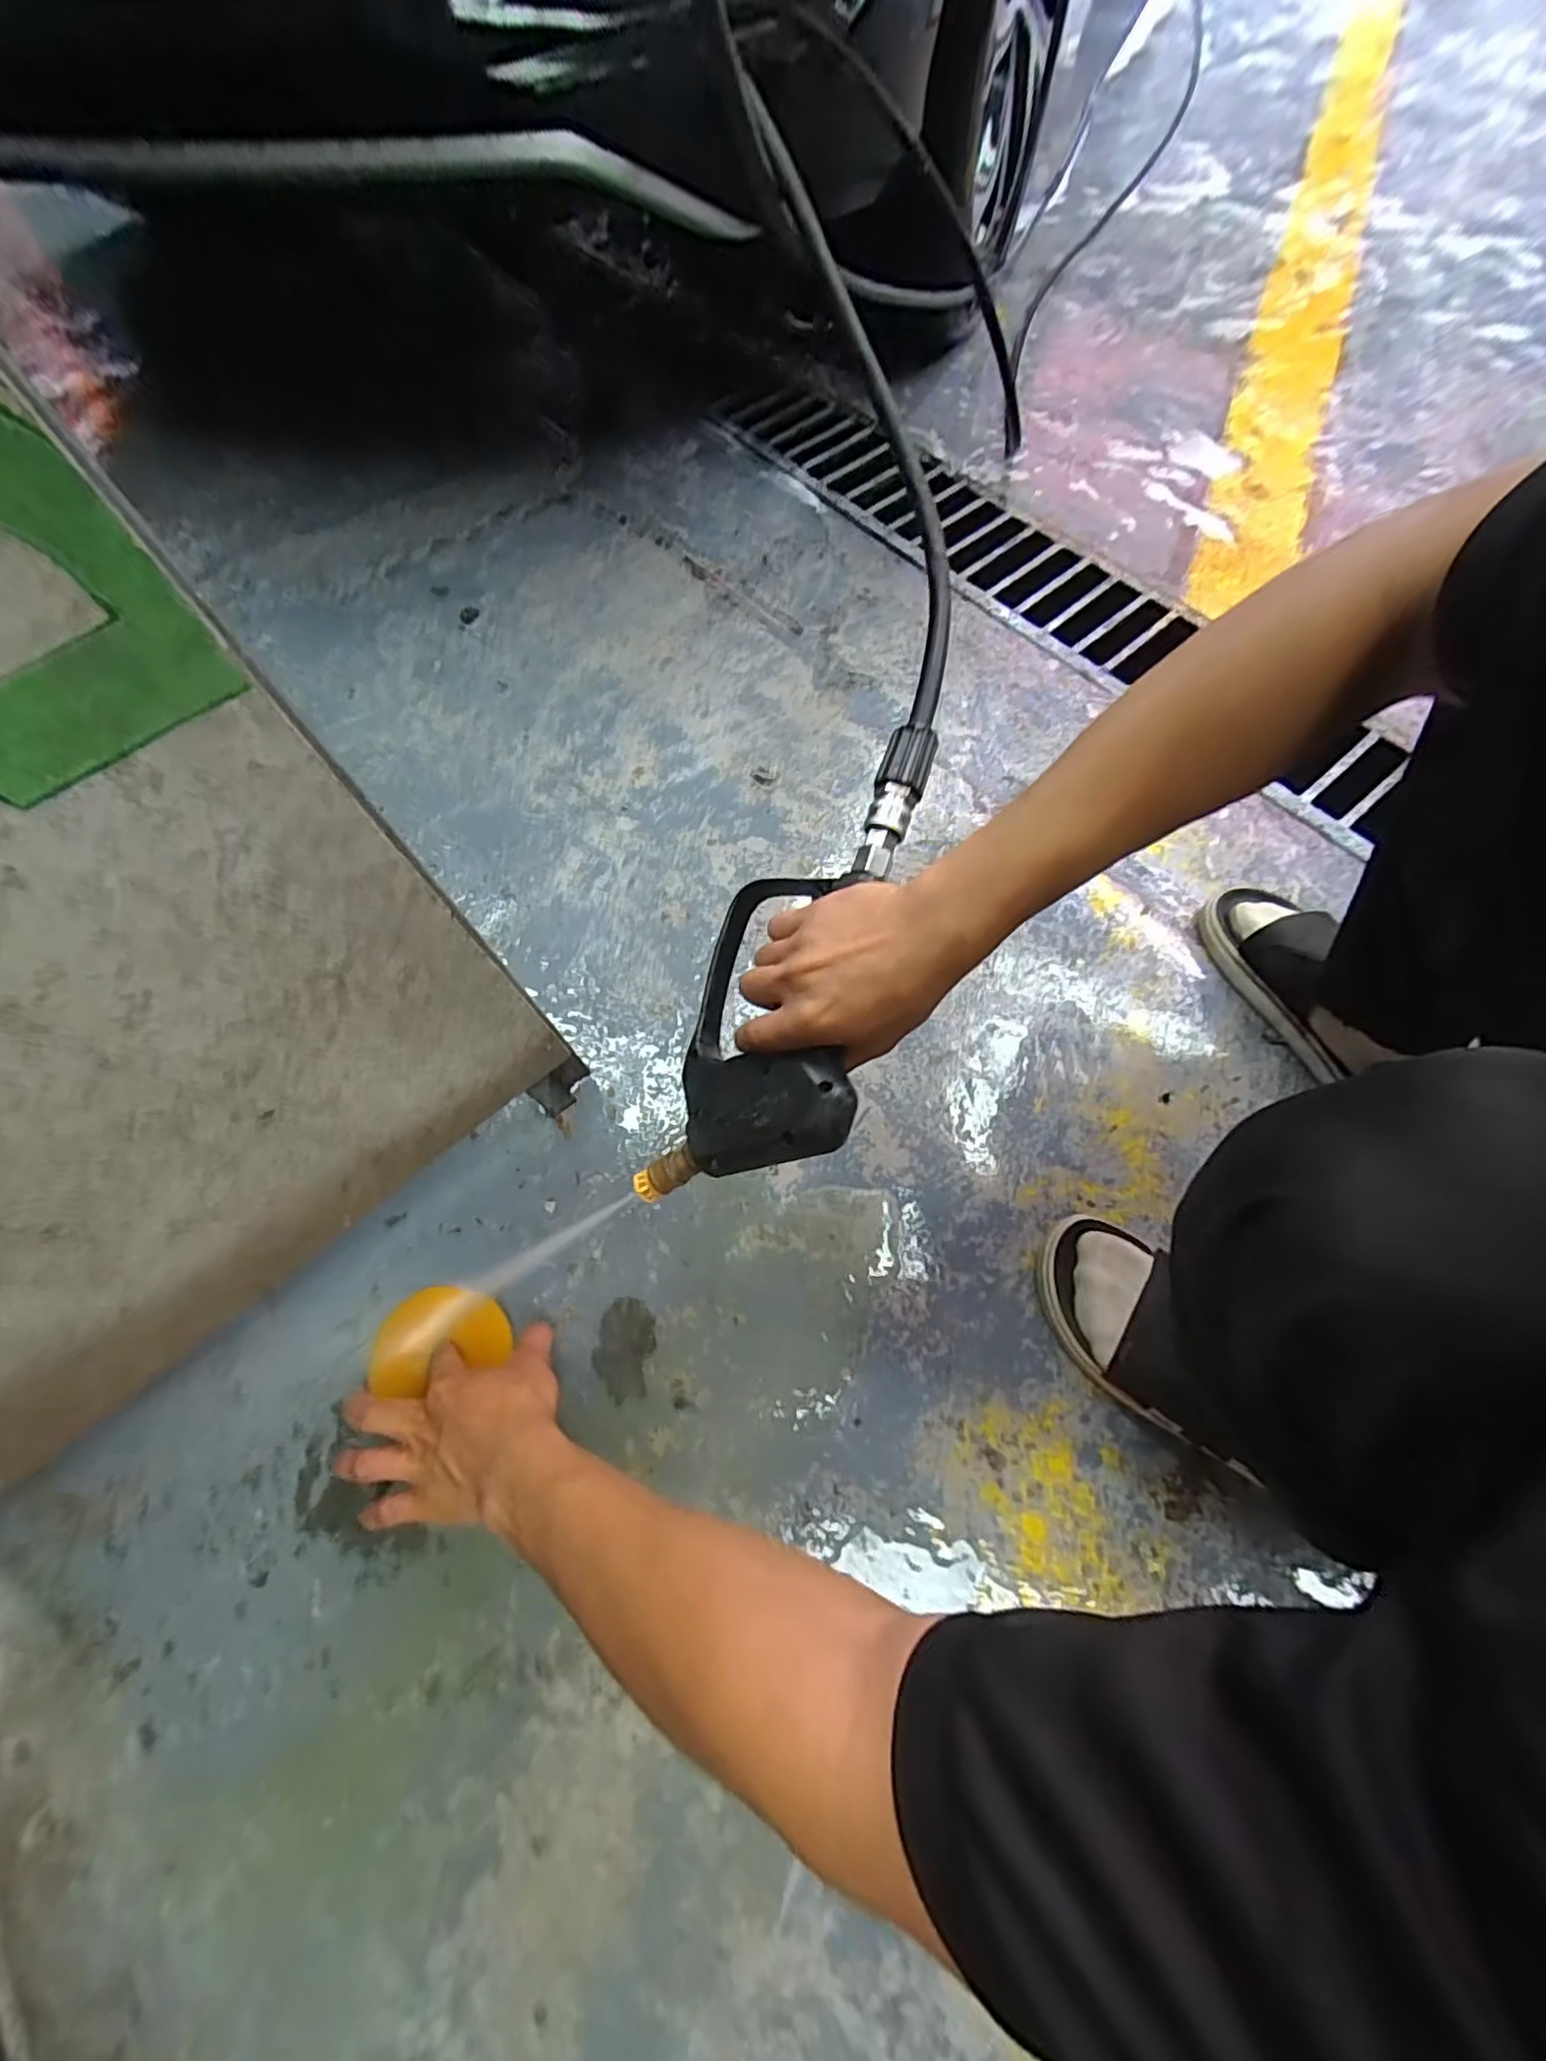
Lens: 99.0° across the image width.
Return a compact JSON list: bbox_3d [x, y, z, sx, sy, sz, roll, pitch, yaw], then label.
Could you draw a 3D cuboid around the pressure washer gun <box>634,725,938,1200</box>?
[{"bbox_3d":[0.017,-0.037,0.436,0.133,0.045,0.320,6,75,38],"label":"pressure washer gun"}]

